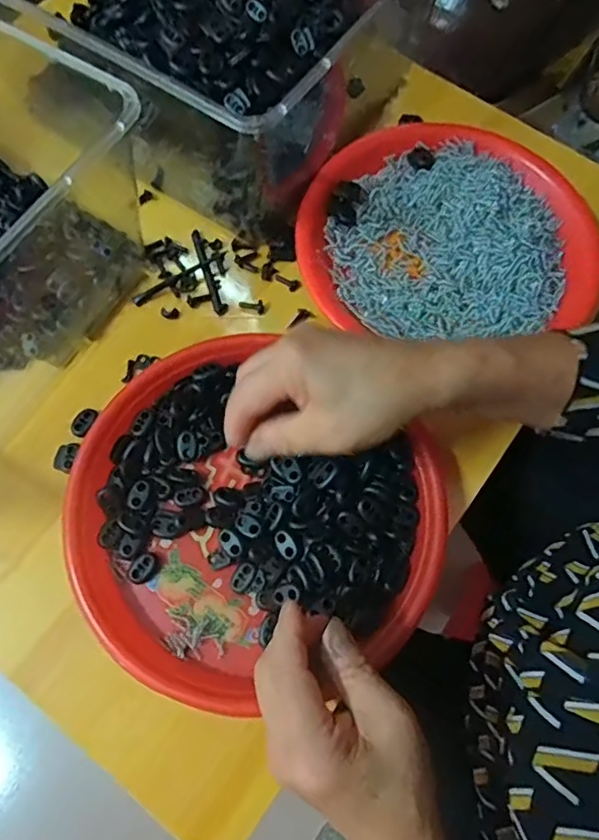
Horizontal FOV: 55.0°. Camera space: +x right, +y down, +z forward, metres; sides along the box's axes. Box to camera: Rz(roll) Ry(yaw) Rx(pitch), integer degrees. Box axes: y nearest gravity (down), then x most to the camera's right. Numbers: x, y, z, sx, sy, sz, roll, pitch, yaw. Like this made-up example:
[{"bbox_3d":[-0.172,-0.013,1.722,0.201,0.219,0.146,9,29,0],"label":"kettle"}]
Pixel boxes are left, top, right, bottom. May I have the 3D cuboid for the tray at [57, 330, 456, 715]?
[{"bbox_3d":[-0.033,0.065,0.375,0.235,0.030,0.213,34,73,11],"label":"tray"}]

